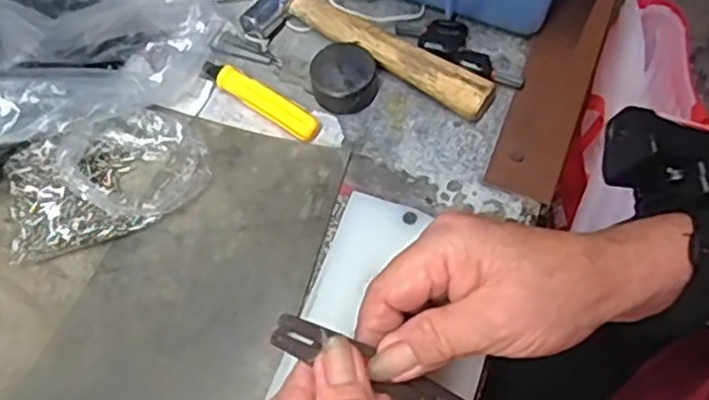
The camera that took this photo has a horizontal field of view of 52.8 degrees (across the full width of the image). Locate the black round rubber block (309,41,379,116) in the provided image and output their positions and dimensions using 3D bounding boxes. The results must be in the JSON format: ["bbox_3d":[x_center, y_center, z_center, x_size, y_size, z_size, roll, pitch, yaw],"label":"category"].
[{"bbox_3d":[-0.006,-0.074,0.422,0.037,0.021,0.040,-1,63,3],"label":"black round rubber block"}]

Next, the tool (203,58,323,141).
[{"bbox_3d":[-0.056,-0.060,0.423,0.083,0.015,0.017,33,70,18],"label":"tool"}]

